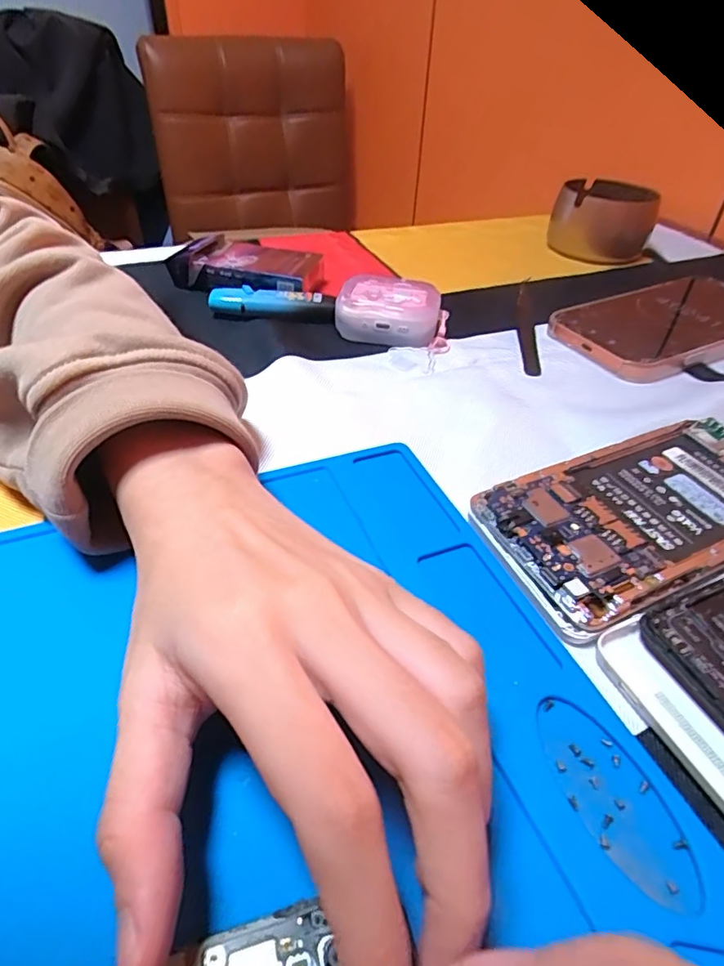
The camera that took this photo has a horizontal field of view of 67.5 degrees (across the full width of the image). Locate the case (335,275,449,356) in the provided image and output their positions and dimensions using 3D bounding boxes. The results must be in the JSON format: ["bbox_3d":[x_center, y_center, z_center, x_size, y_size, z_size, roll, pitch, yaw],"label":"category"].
[{"bbox_3d":[0.022,-0.110,0.351,0.070,0.029,0.044,12,43,11],"label":"case"}]

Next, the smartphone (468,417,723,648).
[{"bbox_3d":[0.120,0.011,0.225,0.142,0.012,0.070,-16,46,-20],"label":"smartphone"}]

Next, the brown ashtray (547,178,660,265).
[{"bbox_3d":[0.216,-0.237,0.489,0.086,0.057,0.079,13,41,14],"label":"brown ashtray"}]

